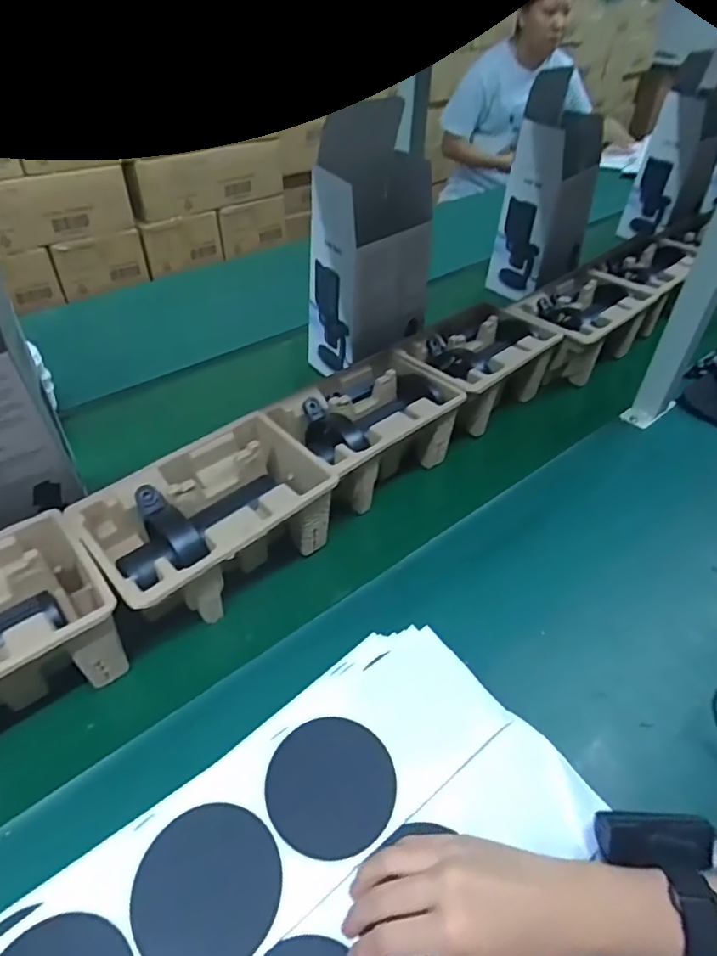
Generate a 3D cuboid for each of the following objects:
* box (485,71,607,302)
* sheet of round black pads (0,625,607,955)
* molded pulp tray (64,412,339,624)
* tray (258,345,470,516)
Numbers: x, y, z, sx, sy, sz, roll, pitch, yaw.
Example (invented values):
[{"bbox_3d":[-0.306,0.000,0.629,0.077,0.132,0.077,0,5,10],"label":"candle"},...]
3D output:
[{"bbox_3d":[0.365,-0.545,1.076,0.150,0.342,0.125,-31,54,-30],"label":"box"},{"bbox_3d":[-0.041,0.285,0.372,0.423,0.035,0.239,-29,53,-29],"label":"sheet of round black pads"},{"bbox_3d":[-0.150,0.054,0.585,0.227,0.107,0.147,-32,54,-30],"label":"molded pulp tray"},{"bbox_3d":[0.004,-0.058,0.705,0.221,0.097,0.148,-32,54,-31],"label":"tray"}]

